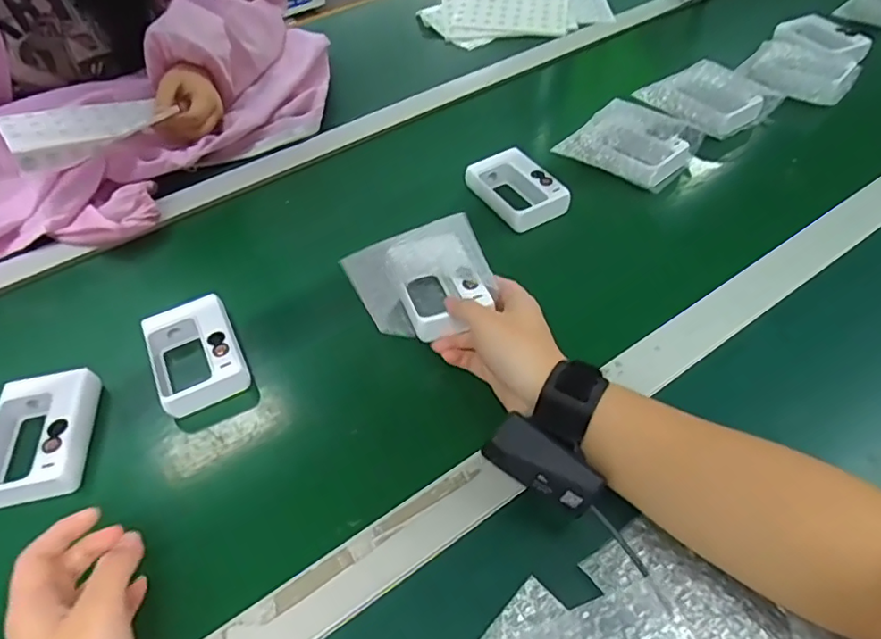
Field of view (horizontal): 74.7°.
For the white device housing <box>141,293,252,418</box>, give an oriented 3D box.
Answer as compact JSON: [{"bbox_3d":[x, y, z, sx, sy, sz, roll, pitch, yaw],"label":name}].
[{"bbox_3d":[-0.200,0.031,0.475,0.072,0.032,0.099,-28,53,-18],"label":"white device housing"}]

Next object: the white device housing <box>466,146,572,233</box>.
[{"bbox_3d":[0.078,-0.133,0.586,0.064,0.025,0.098,-26,52,-17],"label":"white device housing"}]

